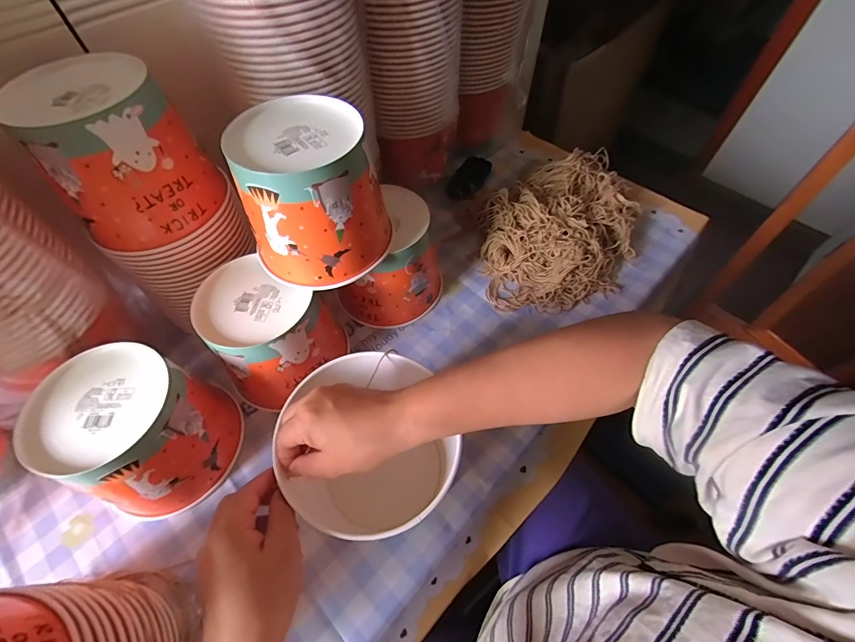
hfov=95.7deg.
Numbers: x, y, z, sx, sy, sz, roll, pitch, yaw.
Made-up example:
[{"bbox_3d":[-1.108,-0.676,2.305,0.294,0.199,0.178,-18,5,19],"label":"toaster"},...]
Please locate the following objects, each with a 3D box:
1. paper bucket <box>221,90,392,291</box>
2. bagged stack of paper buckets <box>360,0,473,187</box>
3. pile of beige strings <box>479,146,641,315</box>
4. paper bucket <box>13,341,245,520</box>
[{"bbox_3d":[-0.121,-0.132,0.409,0.142,0.130,0.140,-19,60,-11],"label":"paper bucket"},{"bbox_3d":[-0.012,-0.360,0.508,0.120,0.375,0.129,3,58,2],"label":"bagged stack of paper buckets"},{"bbox_3d":[0.209,-0.152,0.610,0.266,0.066,0.275,-4,58,-2],"label":"pile of beige strings"},{"bbox_3d":[-0.300,0.117,0.414,0.144,0.130,0.142,20,60,12],"label":"paper bucket"}]

